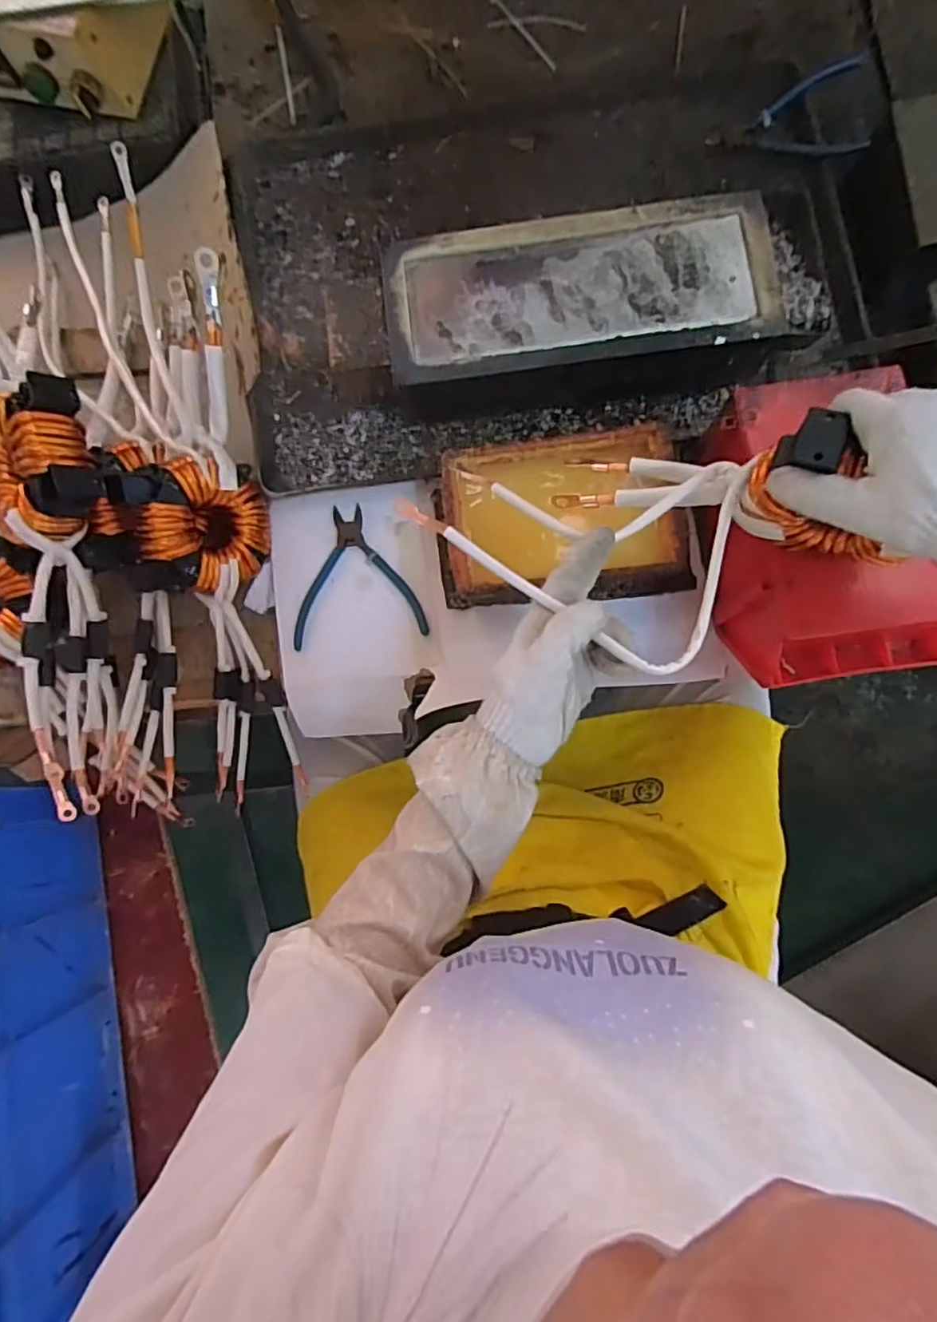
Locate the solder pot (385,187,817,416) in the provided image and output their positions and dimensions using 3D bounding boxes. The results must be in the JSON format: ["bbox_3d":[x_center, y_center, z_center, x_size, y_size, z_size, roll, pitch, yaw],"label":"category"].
[{"bbox_3d":[0.115,-0.320,0.585,0.370,0.081,0.154,-6,81,2],"label":"solder pot"}]

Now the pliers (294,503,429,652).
[{"bbox_3d":[-0.111,-0.084,0.605,0.125,0.005,0.132,-9,81,2],"label":"pliers"}]

